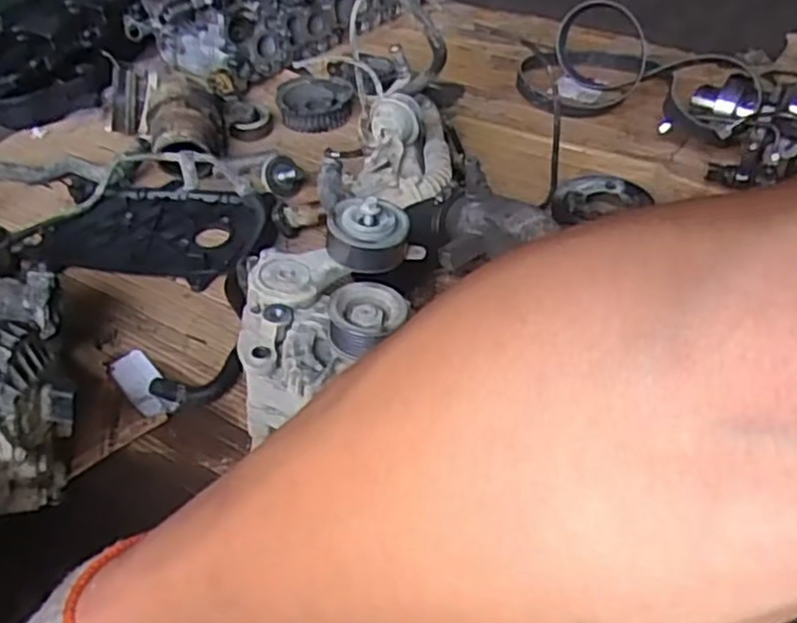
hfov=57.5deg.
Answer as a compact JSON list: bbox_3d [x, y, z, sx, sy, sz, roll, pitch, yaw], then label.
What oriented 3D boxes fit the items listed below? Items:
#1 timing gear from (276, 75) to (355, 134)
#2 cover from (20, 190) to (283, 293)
[{"bbox_3d":[-0.124,-0.317,1.098,0.114,0.031,0.118,-1,46,1],"label":"timing gear"},{"bbox_3d":[-0.293,-0.113,0.874,0.289,0.047,0.172,1,43,5],"label":"cover"}]

